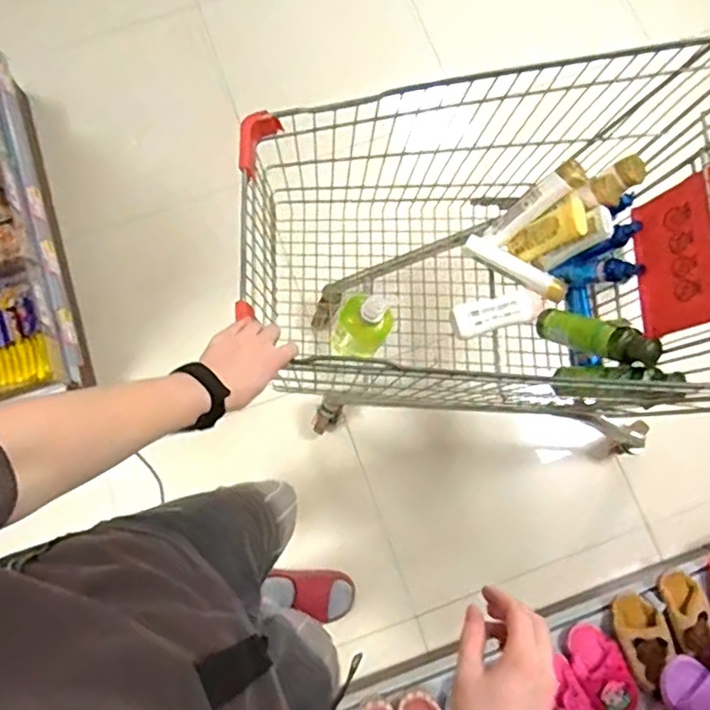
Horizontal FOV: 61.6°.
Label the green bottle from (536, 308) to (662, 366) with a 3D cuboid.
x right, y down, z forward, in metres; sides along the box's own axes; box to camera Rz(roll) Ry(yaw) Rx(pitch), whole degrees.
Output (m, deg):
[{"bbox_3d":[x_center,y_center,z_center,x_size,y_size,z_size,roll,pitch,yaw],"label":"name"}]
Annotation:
[{"bbox_3d":[0.385,-0.029,0.979,0.048,0.230,0.052,-51,125,-11],"label":"green bottle"}]

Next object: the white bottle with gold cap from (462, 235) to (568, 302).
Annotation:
[{"bbox_3d":[0.293,-0.161,1.092,0.200,0.036,0.042,33,79,6],"label":"white bottle with gold cap"}]

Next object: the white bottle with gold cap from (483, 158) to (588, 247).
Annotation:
[{"bbox_3d":[0.310,-0.262,1.044,0.039,0.195,0.051,-17,74,-48],"label":"white bottle with gold cap"}]

